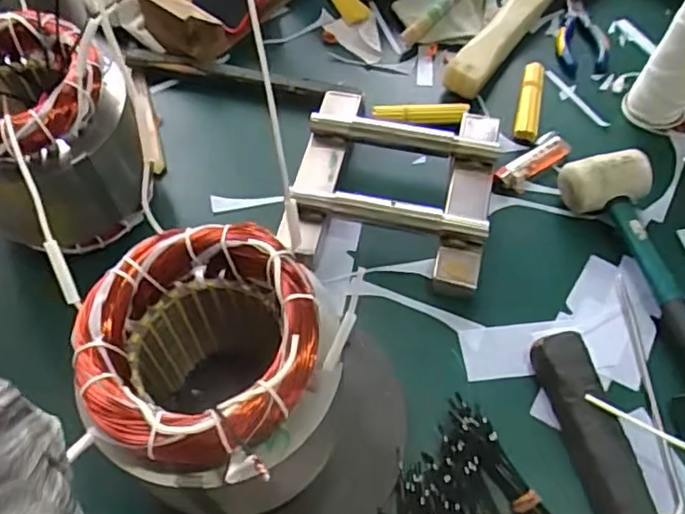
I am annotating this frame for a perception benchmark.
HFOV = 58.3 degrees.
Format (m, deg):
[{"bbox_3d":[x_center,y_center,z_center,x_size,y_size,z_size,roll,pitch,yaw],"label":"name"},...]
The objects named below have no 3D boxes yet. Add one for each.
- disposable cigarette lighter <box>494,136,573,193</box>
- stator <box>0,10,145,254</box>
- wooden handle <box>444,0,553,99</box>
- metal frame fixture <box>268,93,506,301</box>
[{"bbox_3d":[0.186,-0.091,0.600,0.089,0.017,0.028,-35,63,-20],"label":"disposable cigarette lighter"},{"bbox_3d":[-0.239,-0.091,0.501,0.124,0.157,0.124,0,57,1],"label":"stator"},{"bbox_3d":[0.224,-0.306,0.726,0.038,0.039,0.354,30,62,19],"label":"wooden handle"},{"bbox_3d":[0.046,-0.069,0.567,0.178,0.045,0.187,11,58,8],"label":"metal frame fixture"}]

